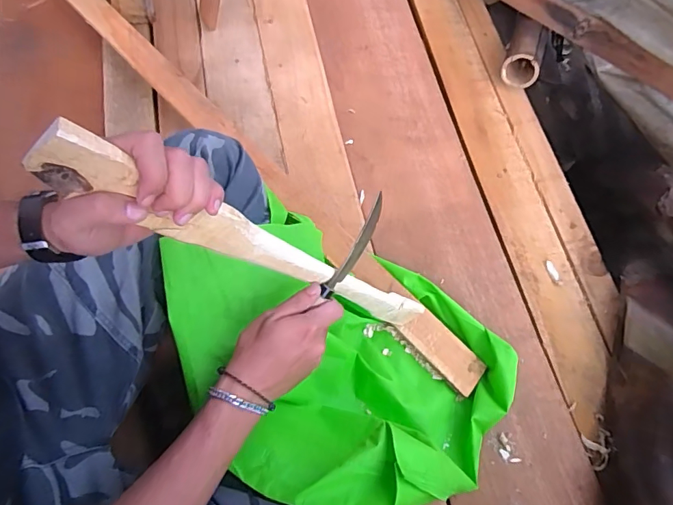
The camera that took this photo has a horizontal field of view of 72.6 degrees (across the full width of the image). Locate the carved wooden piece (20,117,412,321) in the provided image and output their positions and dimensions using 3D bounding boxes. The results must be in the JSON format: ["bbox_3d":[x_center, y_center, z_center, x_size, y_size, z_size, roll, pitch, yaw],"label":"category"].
[{"bbox_3d":[-0.037,0.013,0.454,0.040,0.491,0.024,-13,65,31],"label":"carved wooden piece"}]

